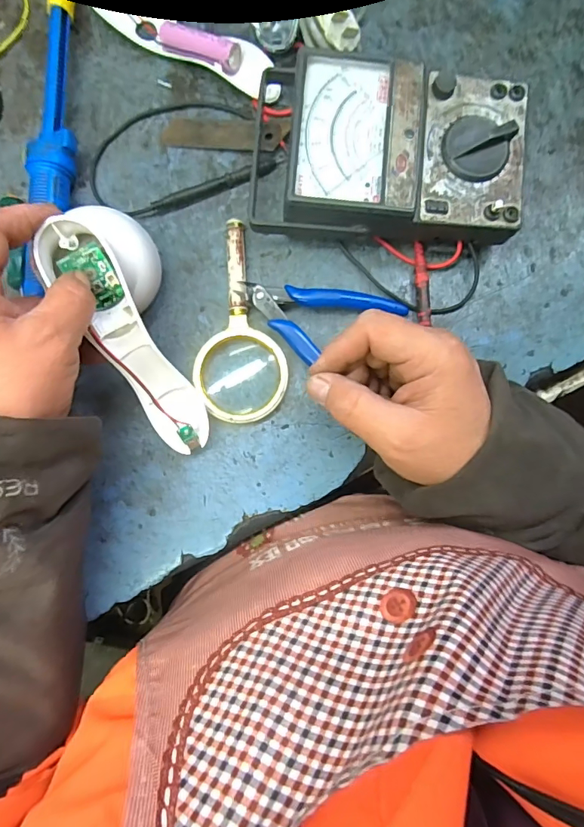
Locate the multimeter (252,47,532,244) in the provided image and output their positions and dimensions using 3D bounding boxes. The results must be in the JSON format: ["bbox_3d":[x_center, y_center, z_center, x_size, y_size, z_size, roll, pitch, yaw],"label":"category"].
[{"bbox_3d":[0.067,-0.184,0.332,0.189,0.053,0.119,6,84,1],"label":"multimeter"}]

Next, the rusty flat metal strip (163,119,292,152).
[{"bbox_3d":[-0.052,-0.219,0.360,0.097,0.010,0.024,7,84,1],"label":"rusty flat metal strip"}]

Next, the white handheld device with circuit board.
[{"bbox_3d":[-0.104,-0.051,0.309,0.059,0.050,0.163,-22,106,-2],"label":"white handheld device with circuit board"}]

